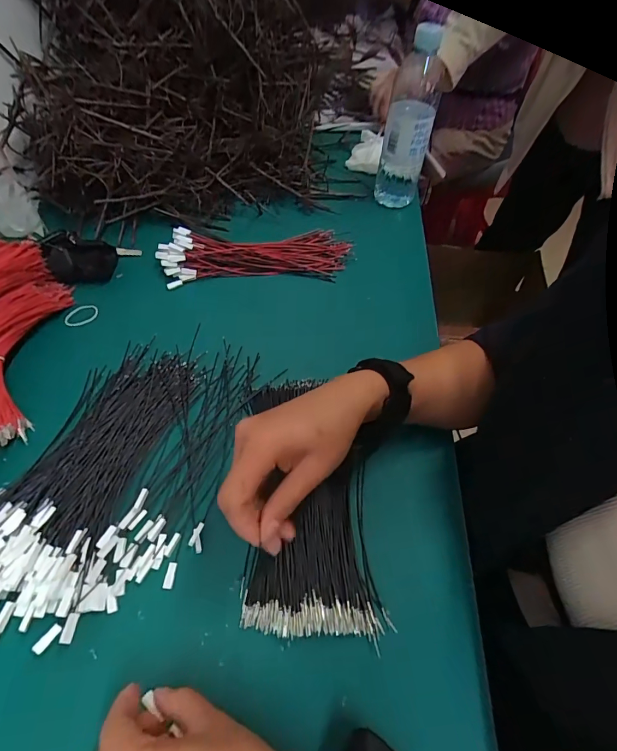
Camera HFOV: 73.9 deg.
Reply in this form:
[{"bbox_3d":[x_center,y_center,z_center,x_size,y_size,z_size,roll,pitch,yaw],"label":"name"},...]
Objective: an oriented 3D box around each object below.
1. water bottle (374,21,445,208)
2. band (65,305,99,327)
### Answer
[{"bbox_3d":[0.143,-0.353,0.580,0.063,0.203,0.069,13,55,8],"label":"water bottle"},{"bbox_3d":[-0.278,-0.074,0.503,0.039,0.004,0.025,-25,75,-24],"label":"band"}]

